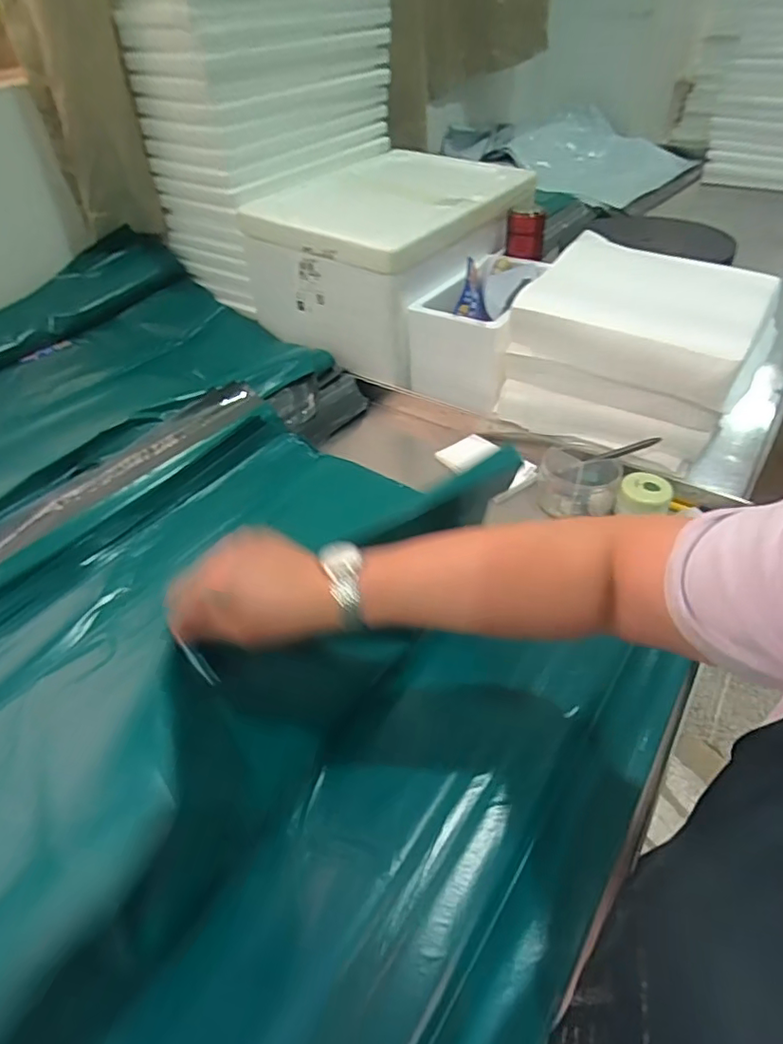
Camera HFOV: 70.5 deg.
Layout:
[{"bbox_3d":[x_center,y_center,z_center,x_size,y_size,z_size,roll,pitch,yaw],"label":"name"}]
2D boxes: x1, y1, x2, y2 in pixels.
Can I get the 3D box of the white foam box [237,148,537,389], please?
[{"bbox_3d":[0.002,-0.476,0.981,0.335,0.221,0.409,27,52,28],"label":"white foam box"}]

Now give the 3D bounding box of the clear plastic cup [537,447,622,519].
[{"bbox_3d":[0.239,-0.050,0.712,0.095,0.060,0.089,-2,44,2],"label":"clear plastic cup"}]

